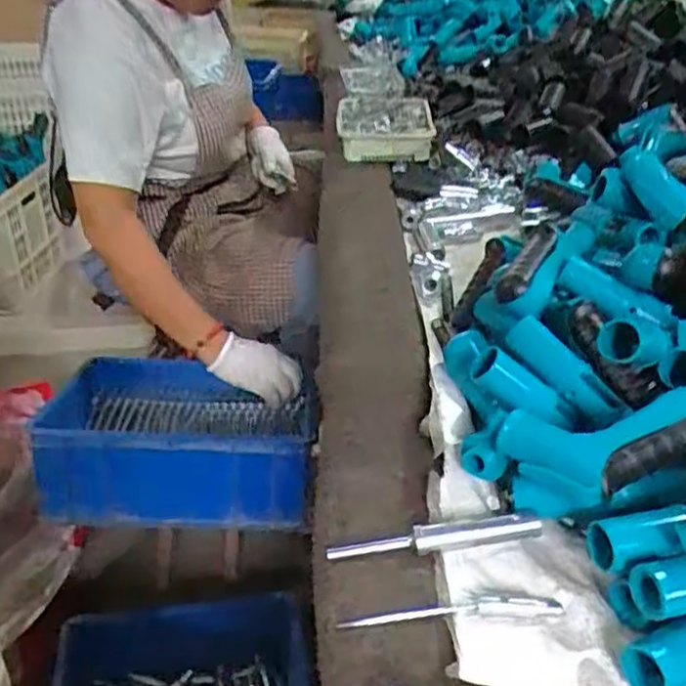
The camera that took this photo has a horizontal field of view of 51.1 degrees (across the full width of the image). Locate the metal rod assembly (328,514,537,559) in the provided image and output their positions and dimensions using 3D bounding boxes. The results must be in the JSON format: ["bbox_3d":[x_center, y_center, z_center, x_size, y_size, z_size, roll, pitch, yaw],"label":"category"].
[{"bbox_3d":[0.059,0.125,0.459,0.135,0.021,0.016,-2,33,-7],"label":"metal rod assembly"}]

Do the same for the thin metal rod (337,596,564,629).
[{"bbox_3d":[0.063,0.157,0.420,0.128,0.006,0.014,-1,33,-5],"label":"thin metal rod"}]

